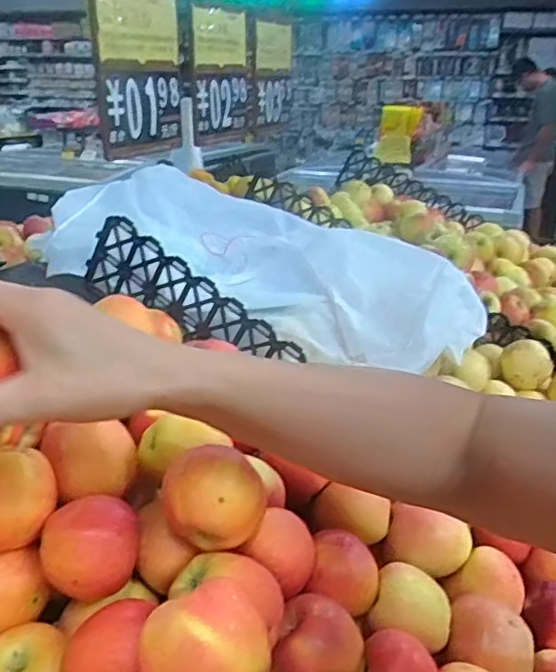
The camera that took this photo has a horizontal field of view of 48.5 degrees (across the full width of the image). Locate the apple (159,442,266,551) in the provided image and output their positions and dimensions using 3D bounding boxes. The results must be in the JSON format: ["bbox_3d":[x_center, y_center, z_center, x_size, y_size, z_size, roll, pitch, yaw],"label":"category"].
[{"bbox_3d":[-0.045,0.116,0.435,0.068,0.057,0.056,-2,22,-7],"label":"apple"}]

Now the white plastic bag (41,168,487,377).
[{"bbox_3d":[-0.011,-0.110,0.924,0.656,0.123,0.371,20,25,8],"label":"white plastic bag"}]

